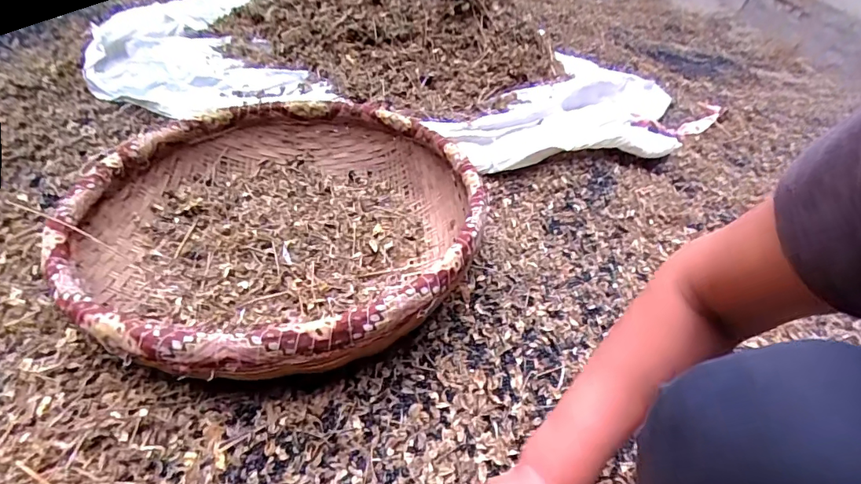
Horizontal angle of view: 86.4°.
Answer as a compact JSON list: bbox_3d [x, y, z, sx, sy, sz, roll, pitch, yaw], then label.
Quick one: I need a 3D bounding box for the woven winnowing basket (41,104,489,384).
[{"bbox_3d":[-0.213,-0.030,0.684,0.550,0.153,0.552,14,40,8],"label":"woven winnowing basket"}]

